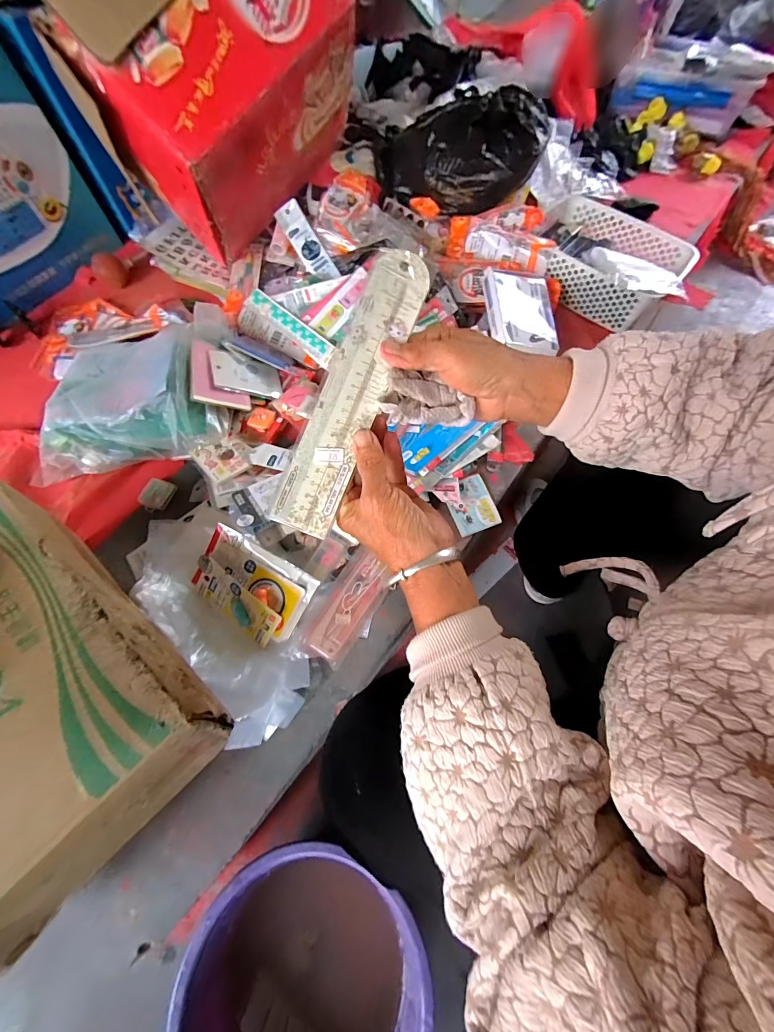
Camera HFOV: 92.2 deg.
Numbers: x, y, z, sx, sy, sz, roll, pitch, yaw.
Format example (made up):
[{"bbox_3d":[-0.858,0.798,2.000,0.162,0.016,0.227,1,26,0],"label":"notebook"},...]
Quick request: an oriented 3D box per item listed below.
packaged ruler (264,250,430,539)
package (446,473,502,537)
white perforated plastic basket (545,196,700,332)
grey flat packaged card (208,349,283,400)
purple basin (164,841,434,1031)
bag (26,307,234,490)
[{"bbox_3d":[-0.026,-0.097,0.285,0.046,0.004,0.226,22,86,-11],"label":"packaged ruler"},{"bbox_3d":[0.133,-0.018,0.592,0.073,0.006,0.087,-19,75,-15],"label":"package"},{"bbox_3d":[0.429,-0.522,0.763,0.202,0.083,0.300,-42,73,-17],"label":"white perforated plastic basket"},{"bbox_3d":[-0.237,-0.241,0.635,0.116,0.010,0.077,1,67,-40],"label":"grey flat packaged card"},{"bbox_3d":[-0.114,0.603,0.471,0.285,0.146,0.257,35,70,14],"label":"purple basin"},{"bbox_3d":[-0.422,-0.222,0.626,0.308,0.096,0.295,-6,66,-3],"label":"bag"}]

